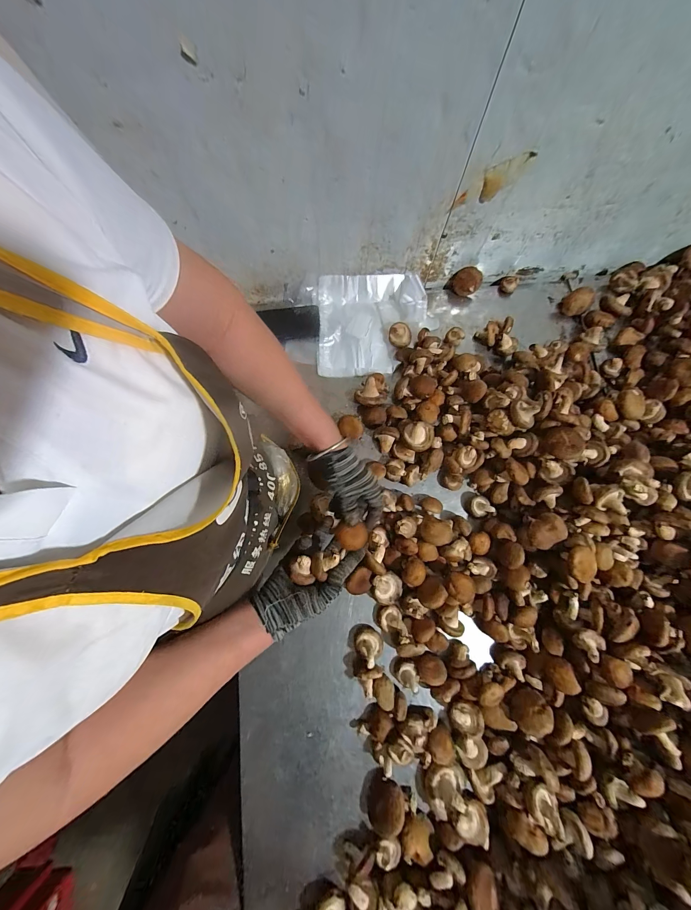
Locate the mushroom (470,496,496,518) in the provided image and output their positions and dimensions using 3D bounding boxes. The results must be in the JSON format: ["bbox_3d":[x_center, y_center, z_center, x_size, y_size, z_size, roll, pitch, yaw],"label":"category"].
[{"bbox_3d":[0.262,0.101,0.594,0.032,0.036,0.042,-20,78,-5],"label":"mushroom"}]

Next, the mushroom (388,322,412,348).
[{"bbox_3d":[0.119,-0.262,0.663,0.049,0.030,0.046,16,77,3],"label":"mushroom"}]

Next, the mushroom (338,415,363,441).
[{"bbox_3d":[0.010,-0.055,0.626,0.046,0.031,0.047,0,77,0],"label":"mushroom"}]

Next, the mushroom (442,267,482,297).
[{"bbox_3d":[0.274,-0.396,0.704,0.059,0.071,0.034,44,50,-10],"label":"mushroom"}]

